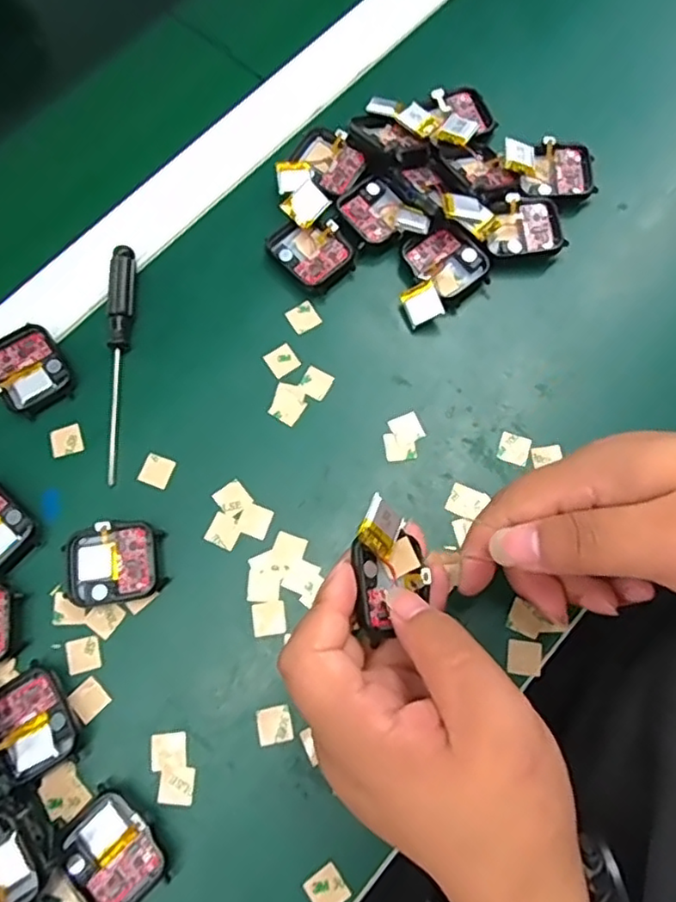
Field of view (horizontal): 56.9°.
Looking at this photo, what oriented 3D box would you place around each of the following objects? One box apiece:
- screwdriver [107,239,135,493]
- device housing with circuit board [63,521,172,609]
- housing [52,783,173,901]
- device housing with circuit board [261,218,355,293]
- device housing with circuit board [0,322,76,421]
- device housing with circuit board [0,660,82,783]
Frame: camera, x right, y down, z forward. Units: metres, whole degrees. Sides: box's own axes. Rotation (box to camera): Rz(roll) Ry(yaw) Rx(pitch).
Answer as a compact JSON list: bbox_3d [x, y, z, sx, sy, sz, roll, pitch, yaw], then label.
[{"bbox_3d":[-0.118,-0.049,0.333,0.013,0.008,0.131,-1,75,-2],"label":"screwdriver"},{"bbox_3d":[-0.109,0.055,0.303,0.047,0.009,0.038,-9,75,-4],"label":"device housing with circuit board"},{"bbox_3d":[-0.096,0.172,0.268,0.045,0.012,0.037,43,78,9],"label":"housing"},{"bbox_3d":[-0.015,-0.112,0.351,0.044,0.009,0.035,42,78,9],"label":"device housing with circuit board"},{"bbox_3d":[-0.164,-0.043,0.332,0.038,0.007,0.046,-33,78,-10],"label":"device housing with circuit board"},{"bbox_3d":[-0.138,0.123,0.283,0.033,0.013,0.043,-34,78,-10],"label":"device housing with circuit board"}]

